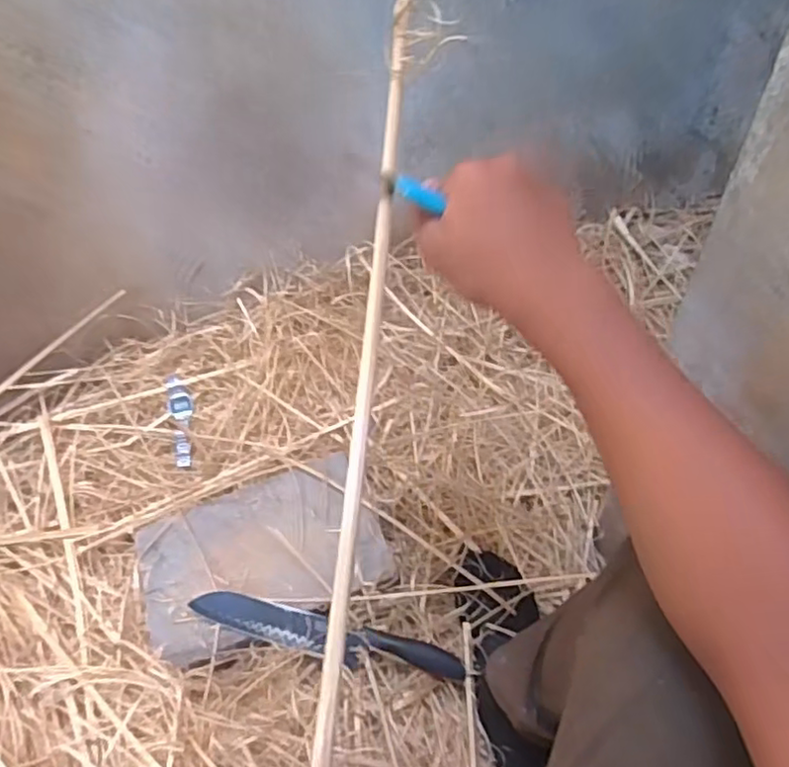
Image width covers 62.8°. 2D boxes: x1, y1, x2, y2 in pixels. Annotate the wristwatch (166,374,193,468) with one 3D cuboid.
[{"bbox_3d":[-0.302,0.050,0.918,0.034,0.014,0.144,-11,62,-9],"label":"wristwatch"}]

